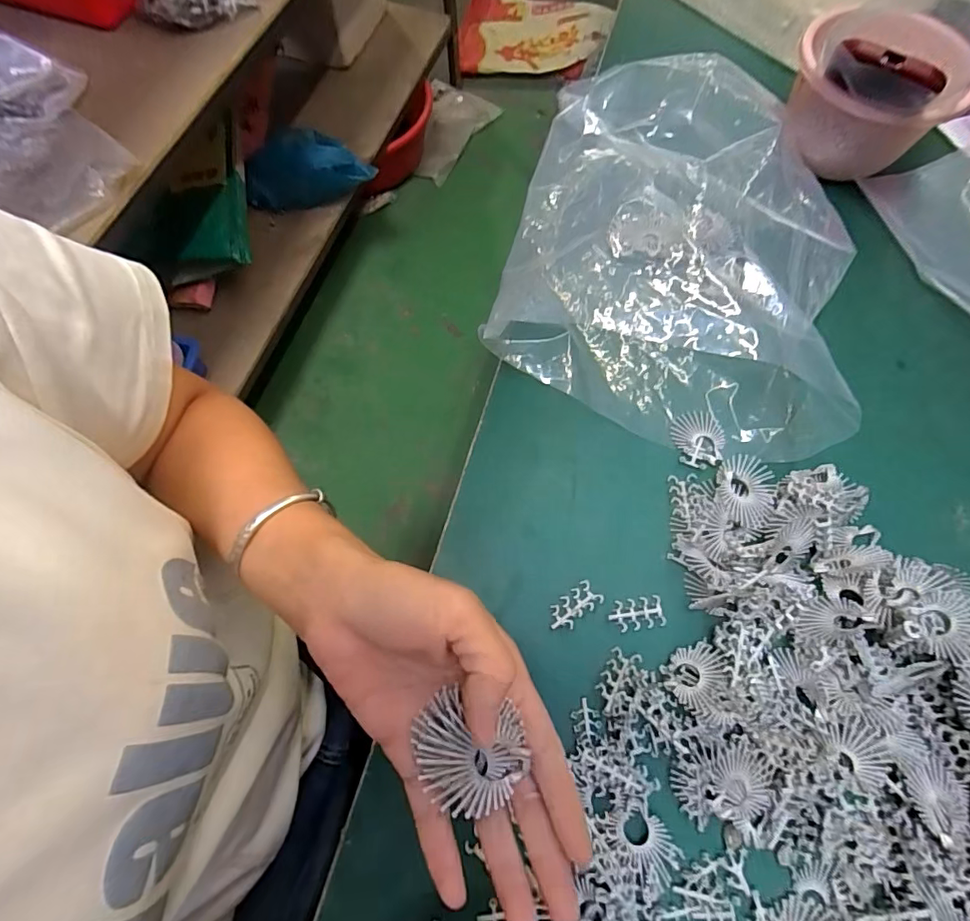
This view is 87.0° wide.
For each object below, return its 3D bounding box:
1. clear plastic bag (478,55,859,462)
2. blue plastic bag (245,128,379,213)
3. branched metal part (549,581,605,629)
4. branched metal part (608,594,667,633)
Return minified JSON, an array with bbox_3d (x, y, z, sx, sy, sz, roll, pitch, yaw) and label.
[{"bbox_3d":[0.157,-0.184,0.411,0.259,0.076,0.312,16,70,7],"label":"clear plastic bag"},{"bbox_3d":[-0.386,-0.643,1.136,0.279,0.124,0.133,4,69,2],"label":"blue plastic bag"},{"bbox_3d":[0.060,0.100,0.348,0.038,0.007,0.019,-36,72,-12],"label":"branched metal part"},{"bbox_3d":[0.104,0.104,0.348,0.037,0.004,0.020,-7,69,-2],"label":"branched metal part"}]

